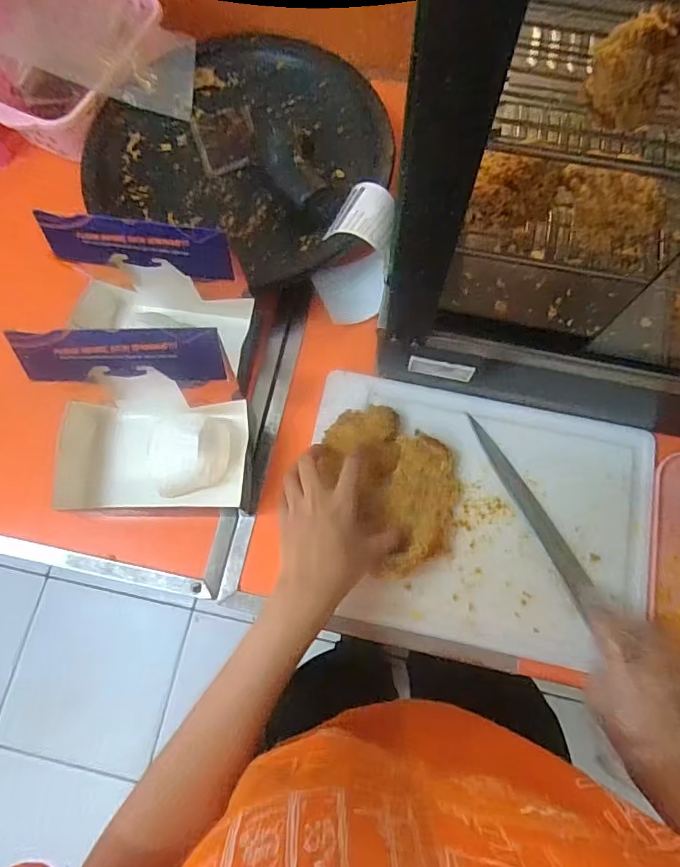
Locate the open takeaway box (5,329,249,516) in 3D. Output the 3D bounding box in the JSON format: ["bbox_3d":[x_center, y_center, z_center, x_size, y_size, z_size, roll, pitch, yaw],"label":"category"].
[{"bbox_3d":[-0.187,0.002,0.483,0.192,0.154,0.133,0,74,2],"label":"open takeaway box"}]

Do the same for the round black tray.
[{"bbox_3d":[-0.115,-0.344,0.607,0.347,0.056,0.316,23,77,13],"label":"round black tray"}]

